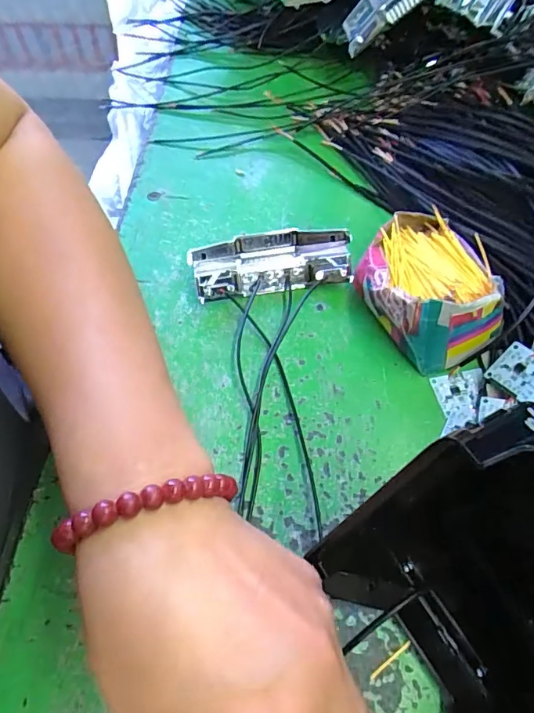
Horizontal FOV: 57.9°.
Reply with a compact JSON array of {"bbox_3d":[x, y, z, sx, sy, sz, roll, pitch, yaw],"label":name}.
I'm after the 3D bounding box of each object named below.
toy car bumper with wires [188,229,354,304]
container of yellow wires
[{"bbox_3d":[0.003,-0.059,0.302,0.096,0.022,0.039,-10,59,-4],"label":"toy car bumper with wires"},{"bbox_3d":[0.096,-0.042,0.279,0.072,0.043,0.095,-25,61,-12],"label":"container of yellow wires"}]

